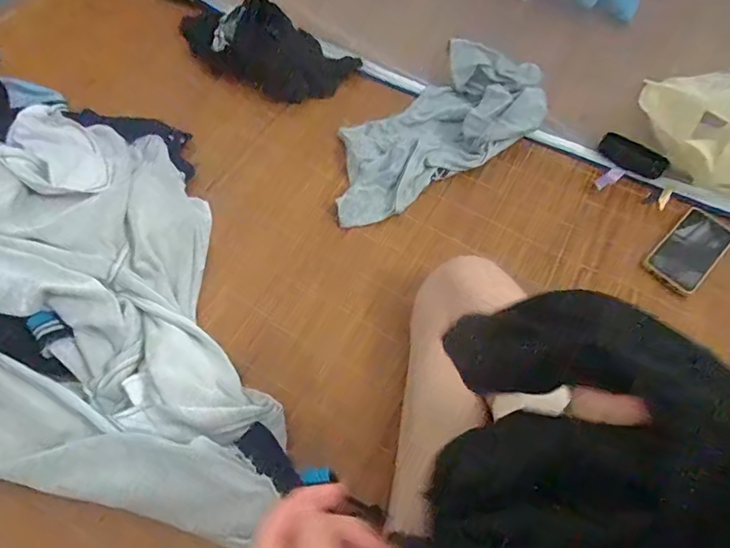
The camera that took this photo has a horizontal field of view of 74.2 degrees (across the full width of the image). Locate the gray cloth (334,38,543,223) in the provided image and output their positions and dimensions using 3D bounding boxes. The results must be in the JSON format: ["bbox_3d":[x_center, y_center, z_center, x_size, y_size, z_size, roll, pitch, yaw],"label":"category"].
[{"bbox_3d":[0.102,-0.232,0.775,0.374,0.097,0.192,-36,67,-23],"label":"gray cloth"}]

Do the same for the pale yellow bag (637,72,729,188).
[{"bbox_3d":[0.514,-0.231,0.730,0.188,0.114,0.101,36,63,17],"label":"pale yellow bag"}]

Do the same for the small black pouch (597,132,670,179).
[{"bbox_3d":[0.431,-0.192,0.779,0.104,0.027,0.039,36,63,17],"label":"small black pouch"}]

